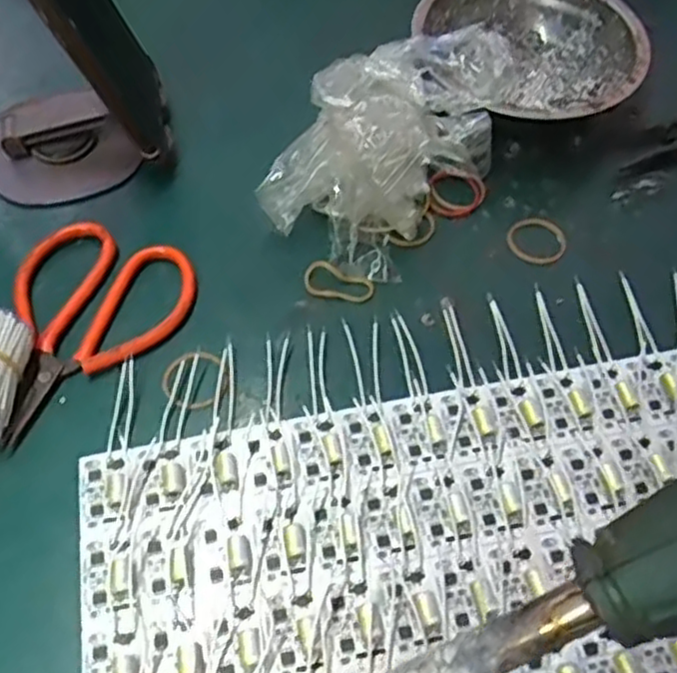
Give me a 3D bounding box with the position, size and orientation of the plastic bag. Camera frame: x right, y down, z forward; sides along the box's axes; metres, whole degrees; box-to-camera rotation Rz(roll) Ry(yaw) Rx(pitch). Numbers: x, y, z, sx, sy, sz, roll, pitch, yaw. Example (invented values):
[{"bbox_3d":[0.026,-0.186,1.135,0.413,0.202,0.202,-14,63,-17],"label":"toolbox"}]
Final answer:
[{"bbox_3d":[0.026,-0.103,0.348,0.089,0.070,0.117,25,62,13],"label":"plastic bag"}]

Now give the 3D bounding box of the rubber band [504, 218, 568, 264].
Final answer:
[{"bbox_3d":[0.102,-0.050,0.358,0.030,0.004,0.027,34,64,17],"label":"rubber band"}]

